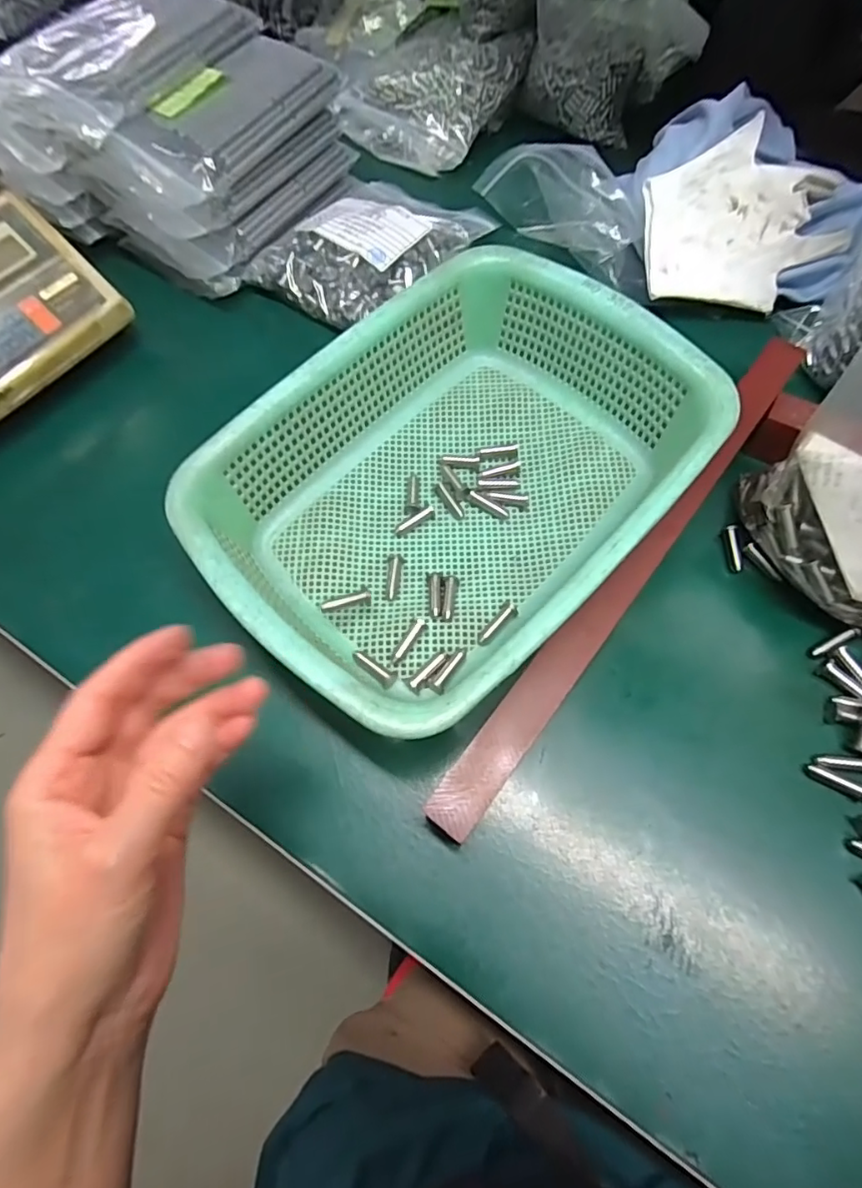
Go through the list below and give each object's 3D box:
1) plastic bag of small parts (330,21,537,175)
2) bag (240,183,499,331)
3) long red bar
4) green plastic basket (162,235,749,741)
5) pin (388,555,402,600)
[{"bbox_3d":[-0.001,-0.506,0.558,0.151,0.054,0.151,31,72,15],"label":"plastic bag of small parts"},{"bbox_3d":[-0.056,-0.315,0.491,0.142,0.038,0.193,39,75,17],"label":"bag"},{"bbox_3d":[0.128,-0.023,0.346,0.026,0.036,0.389,36,73,16],"label":"long red bar"},{"bbox_3d":[0.017,-0.068,0.353,0.214,0.082,0.291,41,75,18],"label":"green plastic basket"},{"bbox_3d":[-0.025,-0.010,0.368,0.008,0.009,0.031,4,67,5],"label":"pin"}]

